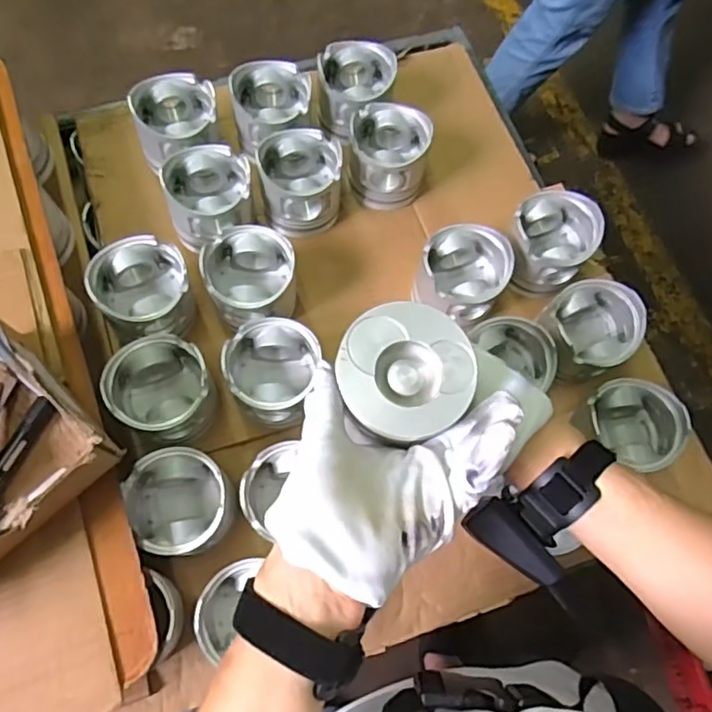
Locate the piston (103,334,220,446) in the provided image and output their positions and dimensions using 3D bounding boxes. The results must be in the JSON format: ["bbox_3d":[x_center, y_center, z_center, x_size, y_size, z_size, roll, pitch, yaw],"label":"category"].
[{"bbox_3d":[-0.186,0.032,0.587,0.092,0.072,0.090,1,69,-4],"label":"piston"}]

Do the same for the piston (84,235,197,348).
[{"bbox_3d":[-0.218,-0.064,0.624,0.091,0.081,0.093,1,69,-4],"label":"piston"}]

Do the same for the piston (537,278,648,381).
[{"bbox_3d":[0.239,-0.028,0.630,0.096,0.061,0.092,-5,70,-6],"label":"piston"}]

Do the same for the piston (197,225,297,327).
[{"bbox_3d":[-0.111,-0.078,0.650,0.096,0.086,0.094,-9,70,-7],"label":"piston"}]

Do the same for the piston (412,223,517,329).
[{"bbox_3d":[0.114,-0.085,0.653,0.096,0.068,0.099,1,69,-4],"label":"piston"}]

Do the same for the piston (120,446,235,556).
[{"bbox_3d":[-0.160,0.135,0.558,0.095,0.060,0.090,1,69,-4],"label":"piston"}]

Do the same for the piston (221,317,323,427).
[{"bbox_3d":[-0.085,0.019,0.614,0.091,0.079,0.097,17,69,2],"label":"piston"}]

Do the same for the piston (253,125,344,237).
[{"bbox_3d":[-0.065,-0.195,0.696,0.094,0.074,0.100,2,69,-3],"label":"piston"}]

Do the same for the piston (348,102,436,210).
[{"bbox_3d":[0.041,-0.236,0.723,0.092,0.083,0.090,1,69,-4],"label":"piston"}]

